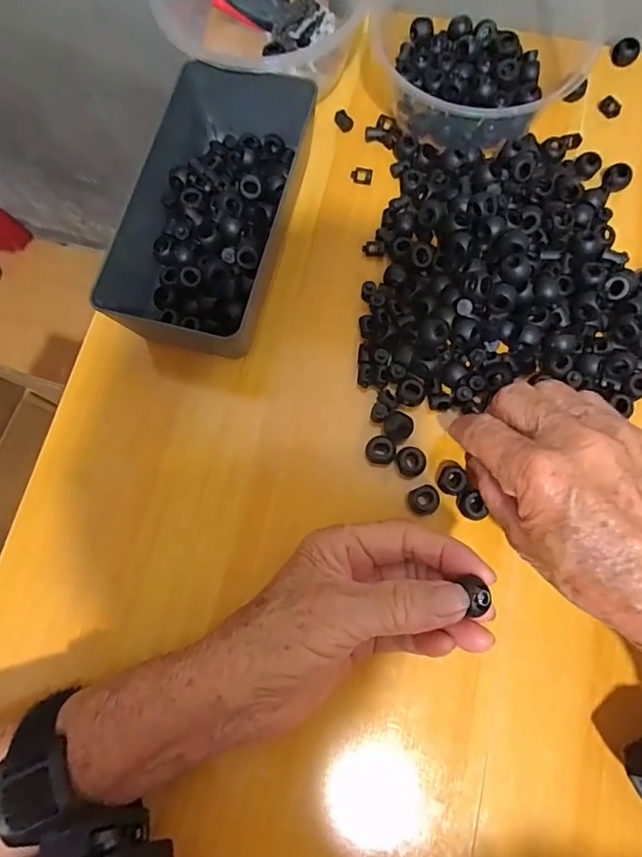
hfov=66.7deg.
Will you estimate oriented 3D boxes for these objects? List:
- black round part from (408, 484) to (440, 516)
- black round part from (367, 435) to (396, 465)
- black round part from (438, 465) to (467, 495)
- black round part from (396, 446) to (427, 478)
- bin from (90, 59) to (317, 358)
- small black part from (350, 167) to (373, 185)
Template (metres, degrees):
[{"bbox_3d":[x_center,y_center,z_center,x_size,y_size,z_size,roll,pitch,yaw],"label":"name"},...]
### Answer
[{"bbox_3d":[0.061,0.043,0.288,0.018,0.012,0.017,0,77,1],"label":"black round part"},{"bbox_3d":[0.036,0.014,0.297,0.017,0.014,0.017,0,77,1],"label":"black round part"},{"bbox_3d":[0.078,0.031,0.290,0.014,0.012,0.016,24,78,7],"label":"black round part"},{"bbox_3d":[0.054,0.020,0.294,0.017,0.010,0.017,0,77,1],"label":"black round part"},{"bbox_3d":[-0.066,-0.156,0.321,0.095,0.047,0.216,14,77,5],"label":"bin"},{"bbox_3d":[0.029,-0.181,0.348,0.015,0.007,0.009,14,77,4],"label":"small black part"}]

